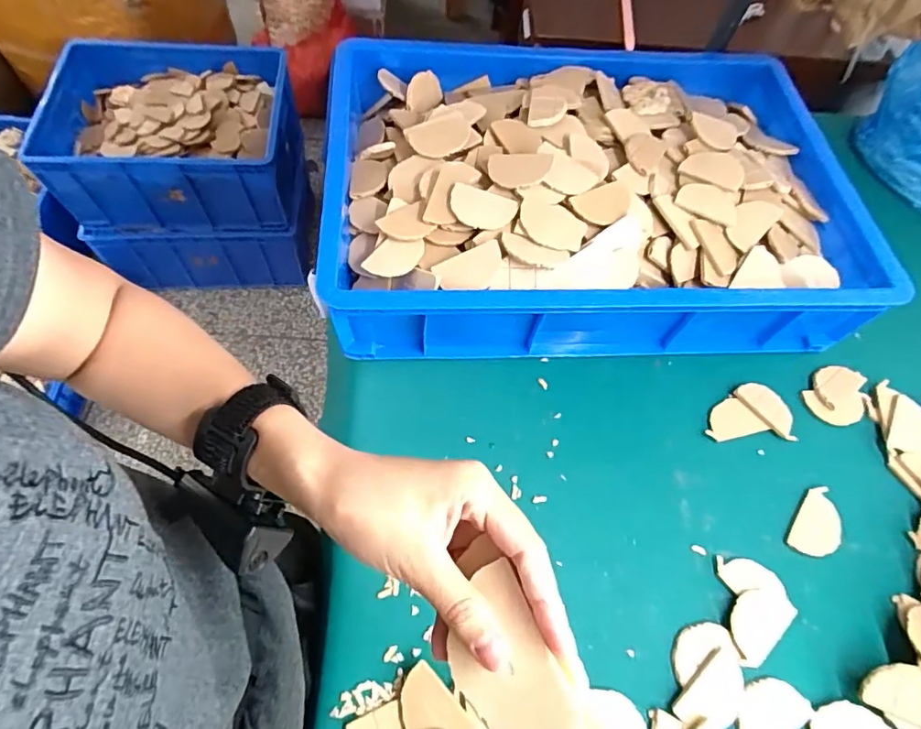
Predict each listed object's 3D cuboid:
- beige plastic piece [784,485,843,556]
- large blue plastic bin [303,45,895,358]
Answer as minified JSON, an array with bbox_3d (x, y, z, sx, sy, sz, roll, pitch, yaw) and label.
[{"bbox_3d":[0.368,0.165,0.532,0.044,0.006,0.077,35,65,15],"label":"beige plastic piece"},{"bbox_3d":[0.160,-0.218,0.646,0.617,0.144,0.418,-2,62,-4],"label":"large blue plastic bin"}]

